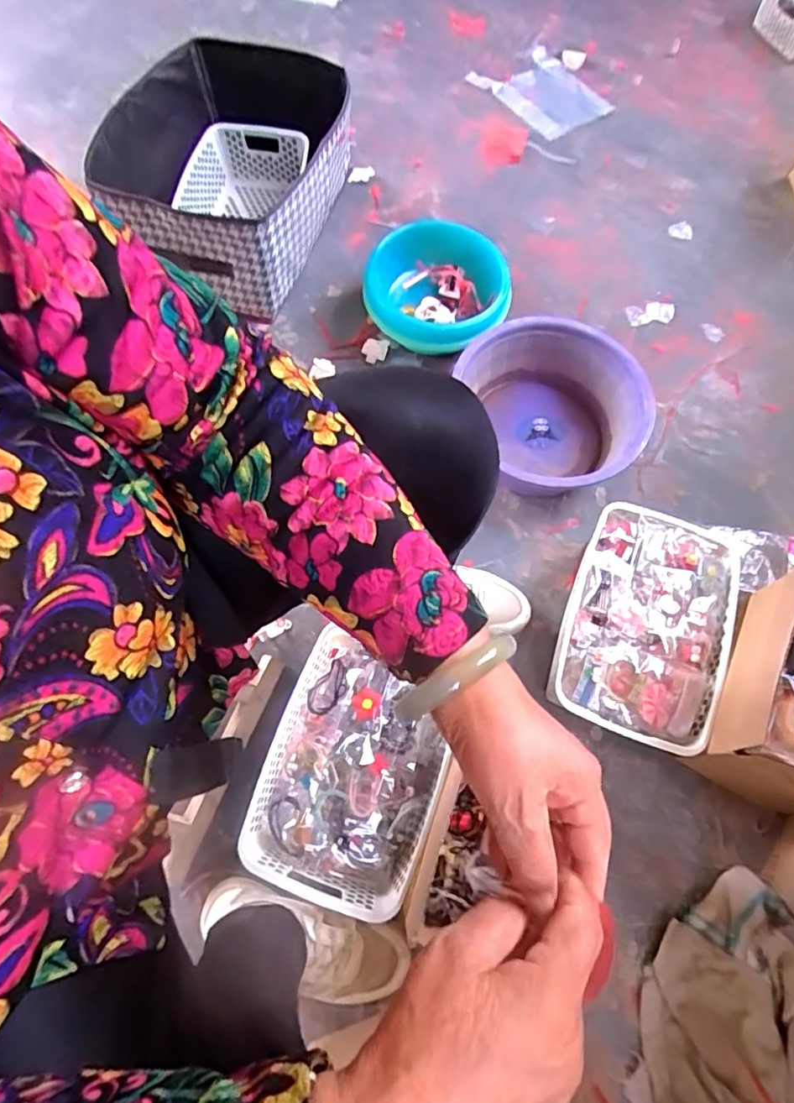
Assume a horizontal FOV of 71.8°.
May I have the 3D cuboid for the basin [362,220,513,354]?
[{"bbox_3d":[0.066,-0.429,0.928,0.227,0.112,0.208,1,71,-2],"label":"basin"}]

